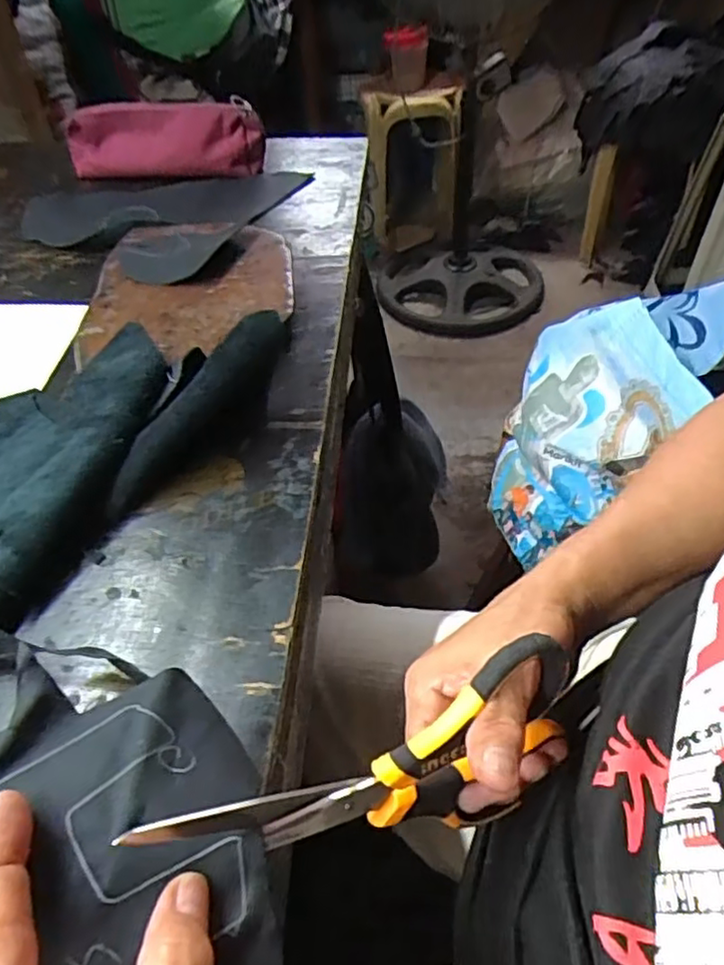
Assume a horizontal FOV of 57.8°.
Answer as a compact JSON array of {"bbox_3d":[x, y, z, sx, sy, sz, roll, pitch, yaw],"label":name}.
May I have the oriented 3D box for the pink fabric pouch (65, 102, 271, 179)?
[{"bbox_3d":[-0.239,-0.401,0.773,0.238,0.078,0.052,3,46,6],"label":"pink fabric pouch"}]

